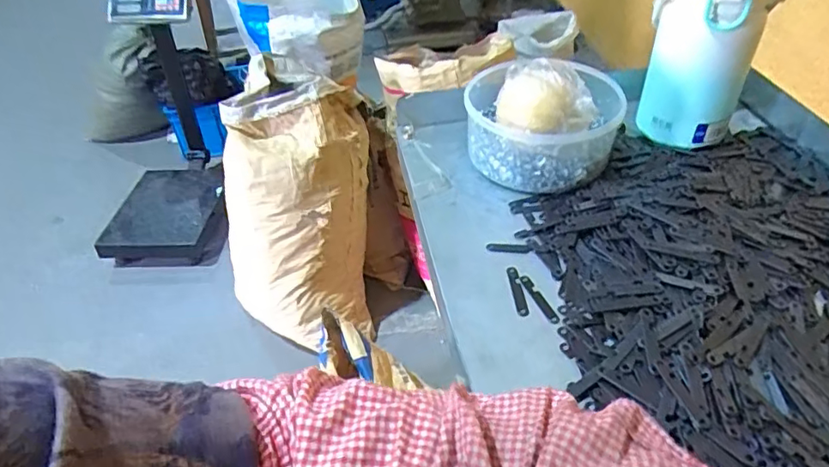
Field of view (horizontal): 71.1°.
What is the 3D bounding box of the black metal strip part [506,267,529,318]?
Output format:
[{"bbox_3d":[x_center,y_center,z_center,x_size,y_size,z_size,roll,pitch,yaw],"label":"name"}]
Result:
[{"bbox_3d":[0.080,0.044,0.449,0.009,0.004,0.050,-5,40,0],"label":"black metal strip part"}]

